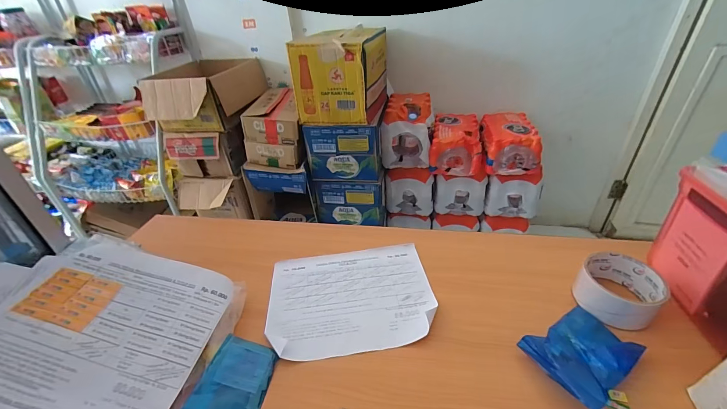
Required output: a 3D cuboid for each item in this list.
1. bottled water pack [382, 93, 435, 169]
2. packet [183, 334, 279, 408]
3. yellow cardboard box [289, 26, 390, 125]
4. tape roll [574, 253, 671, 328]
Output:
[{"bbox_3d":[0.192,-0.310,1.330,0.189,0.236,0.230,6,35,14],"label":"bottled water pack"},{"bbox_3d":[-0.132,0.186,0.326,0.069,0.006,0.092,17,38,3],"label":"packet"},{"bbox_3d":[-0.072,-0.502,1.232,0.271,0.272,0.366,6,35,14],"label":"yellow cardboard box"},{"bbox_3d":[0.307,0.101,0.383,0.085,0.040,0.080,-2,34,2],"label":"tape roll"}]

